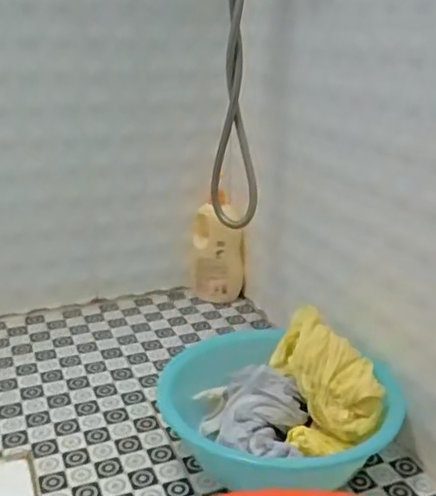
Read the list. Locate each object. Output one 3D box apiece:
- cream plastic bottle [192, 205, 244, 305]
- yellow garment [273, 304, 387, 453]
[{"bbox_3d":[-0.001,0.020,1.226,0.099,0.209,0.059,1,20,-1],"label":"cream plastic bottle"},{"bbox_3d":[0.140,0.174,0.843,0.116,0.108,0.182,-1,20,-7],"label":"yellow garment"}]

